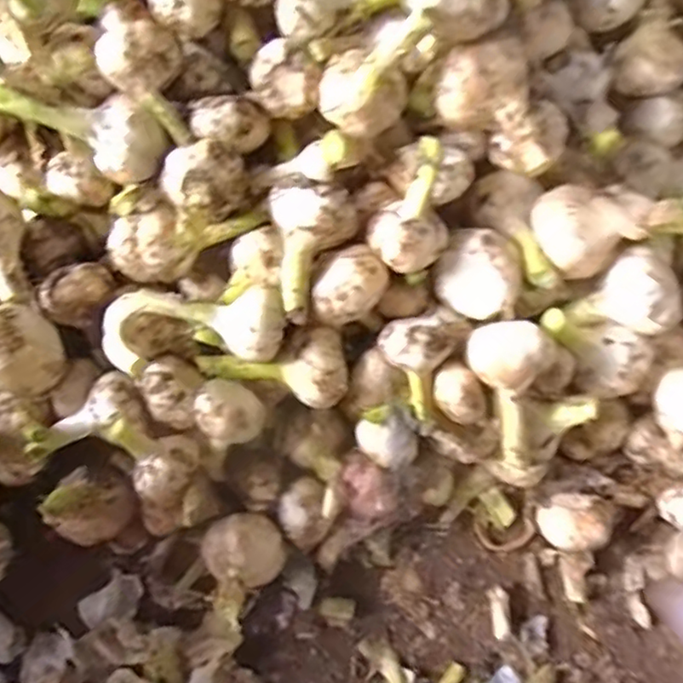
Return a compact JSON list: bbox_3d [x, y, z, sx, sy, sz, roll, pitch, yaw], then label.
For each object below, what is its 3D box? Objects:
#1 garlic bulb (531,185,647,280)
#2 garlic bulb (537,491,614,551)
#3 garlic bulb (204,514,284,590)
[{"bbox_3d":[0.163,-0.078,0.425,0.052,0.043,0.061,-32,78,-9],"label":"garlic bulb"},{"bbox_3d":[0.180,0.140,0.481,0.052,0.043,0.042,-1,75,-2],"label":"garlic bulb"},{"bbox_3d":[-0.072,0.154,0.462,0.057,0.048,0.048,20,75,4],"label":"garlic bulb"}]

